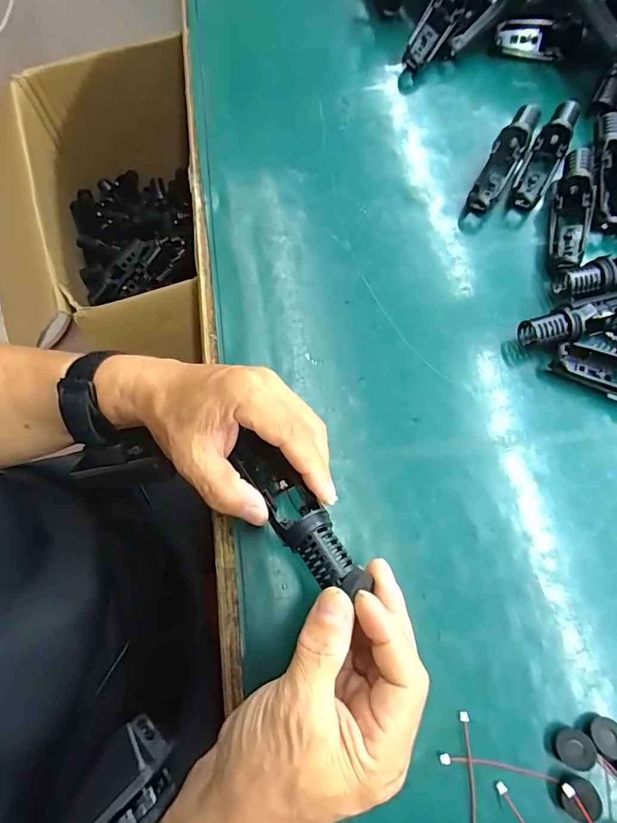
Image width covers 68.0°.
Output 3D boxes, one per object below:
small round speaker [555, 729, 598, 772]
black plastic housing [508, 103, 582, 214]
[{"bbox_3d":[0.161,0.204,0.276,0.019,0.012,0.020,1,71,-1],"label":"small round speaker"},{"bbox_3d":[0.220,-0.237,0.428,0.030,0.029,0.116,27,85,8],"label":"black plastic housing"}]

